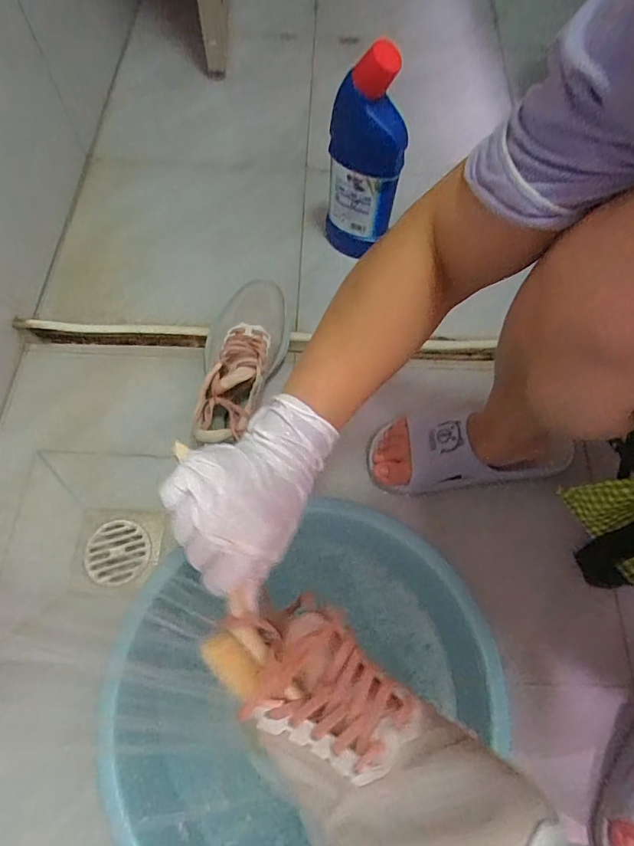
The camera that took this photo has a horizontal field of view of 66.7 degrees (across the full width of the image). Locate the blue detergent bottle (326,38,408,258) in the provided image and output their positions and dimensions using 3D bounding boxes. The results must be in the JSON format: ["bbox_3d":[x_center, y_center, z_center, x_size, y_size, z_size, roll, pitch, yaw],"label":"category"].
[{"bbox_3d":[0.067,-0.338,0.659,0.091,0.285,0.062,-9,66,-6],"label":"blue detergent bottle"}]

